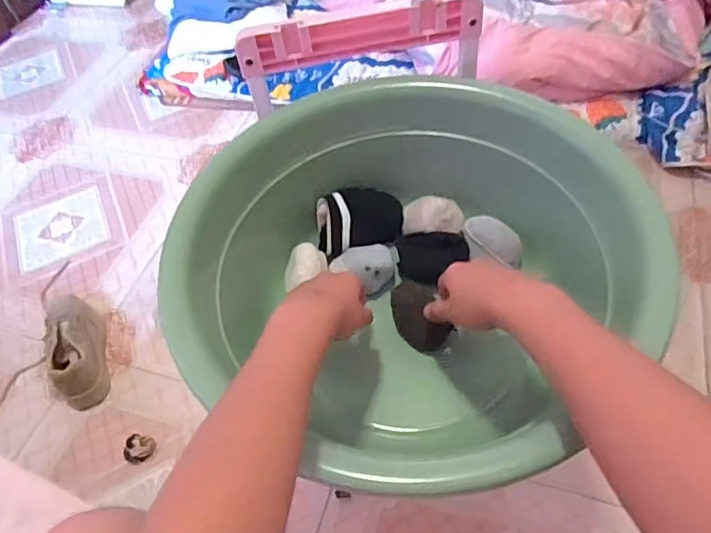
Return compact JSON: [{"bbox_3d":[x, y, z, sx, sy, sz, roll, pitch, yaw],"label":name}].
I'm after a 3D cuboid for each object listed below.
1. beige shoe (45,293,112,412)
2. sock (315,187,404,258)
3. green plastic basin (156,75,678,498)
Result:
[{"bbox_3d":[-0.568,0.173,1.083,0.087,0.090,0.235,-22,54,-11],"label":"beige shoe"},{"bbox_3d":[0.006,-0.056,0.665,0.113,0.063,0.068,-17,53,-6],"label":"sock"},{"bbox_3d":[0.084,0.012,0.556,0.393,0.199,0.471,26,60,24],"label":"green plastic basin"}]

